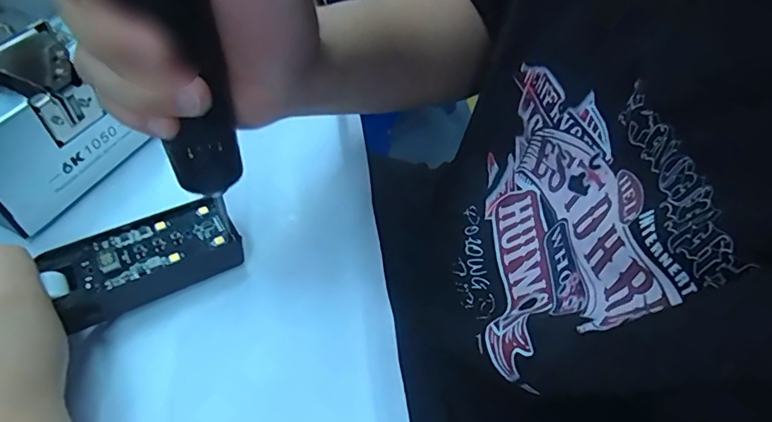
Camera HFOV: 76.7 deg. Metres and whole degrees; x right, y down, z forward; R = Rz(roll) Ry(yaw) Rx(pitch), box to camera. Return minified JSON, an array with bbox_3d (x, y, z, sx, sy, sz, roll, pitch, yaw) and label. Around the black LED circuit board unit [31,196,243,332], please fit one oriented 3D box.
[{"bbox_3d":[-0.135,0.027,0.282,0.095,0.022,0.048,-27,58,-20],"label":"black LED circuit board unit"}]

